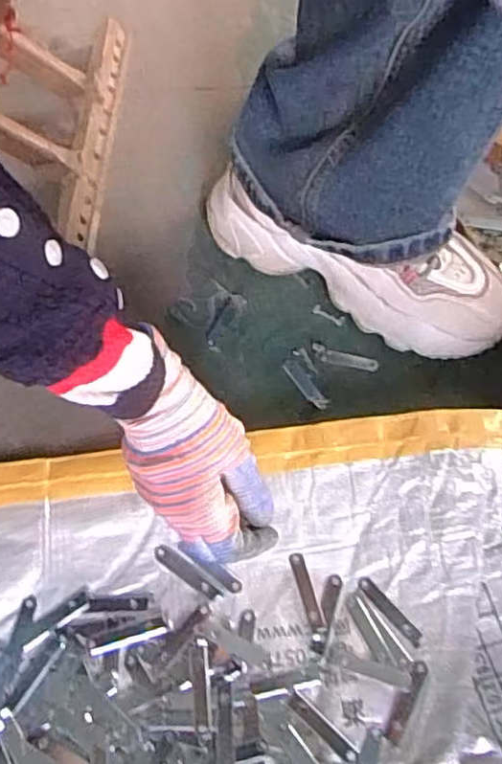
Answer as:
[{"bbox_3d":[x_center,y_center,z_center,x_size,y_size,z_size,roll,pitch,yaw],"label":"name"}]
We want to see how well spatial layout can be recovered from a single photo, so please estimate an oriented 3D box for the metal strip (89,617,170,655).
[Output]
[{"bbox_3d":[-0.078,0.159,0.424,0.047,0.004,0.012,-13,63,-9],"label":"metal strip"}]

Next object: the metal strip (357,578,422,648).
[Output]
[{"bbox_3d":[0.089,0.147,0.434,0.009,0.004,0.052,-37,68,-20],"label":"metal strip"}]

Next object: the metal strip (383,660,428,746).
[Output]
[{"bbox_3d":[0.095,0.196,0.414,0.010,0.004,0.050,21,70,25],"label":"metal strip"}]

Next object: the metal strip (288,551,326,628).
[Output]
[{"bbox_3d":[0.036,0.136,0.440,0.009,0.004,0.049,-14,63,-9],"label":"metal strip"}]

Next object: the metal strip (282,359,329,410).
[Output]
[{"bbox_3d":[0.041,0.001,0.513,0.012,0.004,0.051,-29,66,-16],"label":"metal strip"}]

